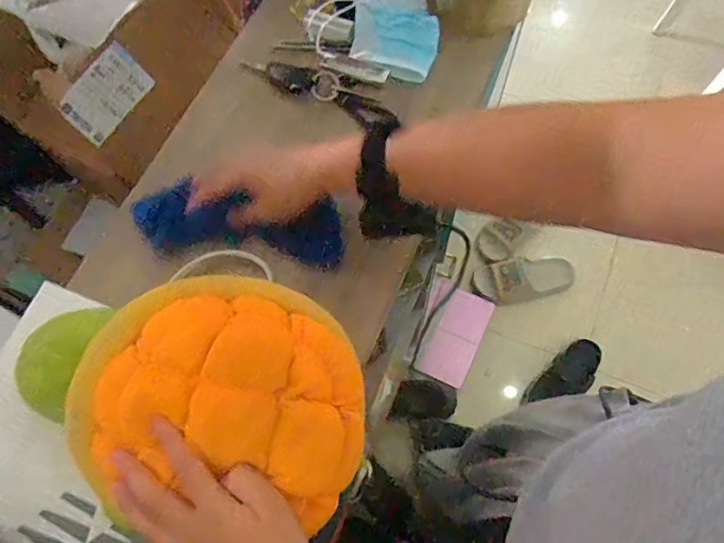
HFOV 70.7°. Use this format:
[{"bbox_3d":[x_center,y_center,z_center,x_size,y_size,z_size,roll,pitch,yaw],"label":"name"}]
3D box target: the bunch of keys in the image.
[{"bbox_3d":[-0.050,-0.218,0.589,0.179,0.020,0.050,24,71,12],"label":"bunch of keys"}]

